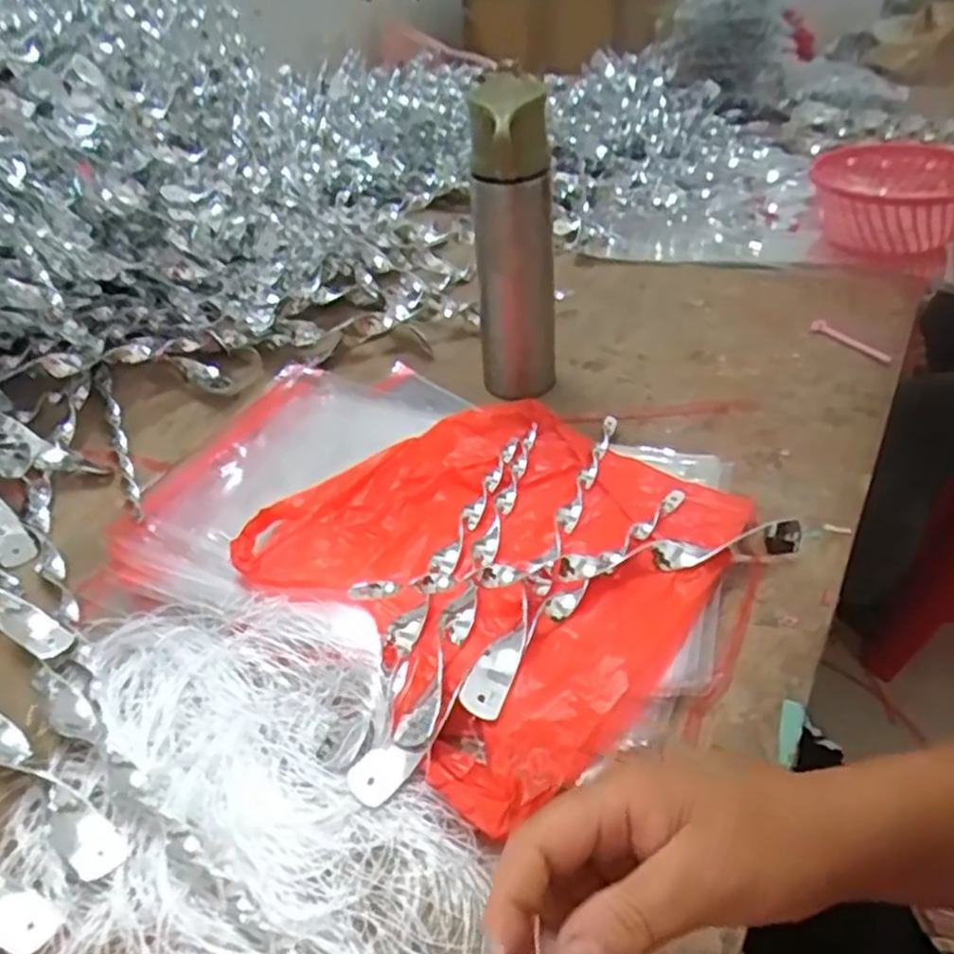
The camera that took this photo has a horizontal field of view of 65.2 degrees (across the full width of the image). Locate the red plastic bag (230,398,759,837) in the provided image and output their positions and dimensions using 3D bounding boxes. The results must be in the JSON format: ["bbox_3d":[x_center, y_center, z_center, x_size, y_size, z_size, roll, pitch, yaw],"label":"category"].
[{"bbox_3d":[0.013,0.041,0.507,0.272,0.020,0.292,-33,46,-28],"label":"red plastic bag"}]

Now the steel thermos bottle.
[{"bbox_3d":[0.030,-0.171,0.600,0.064,0.252,0.066,-6,39,2],"label":"steel thermos bottle"}]

